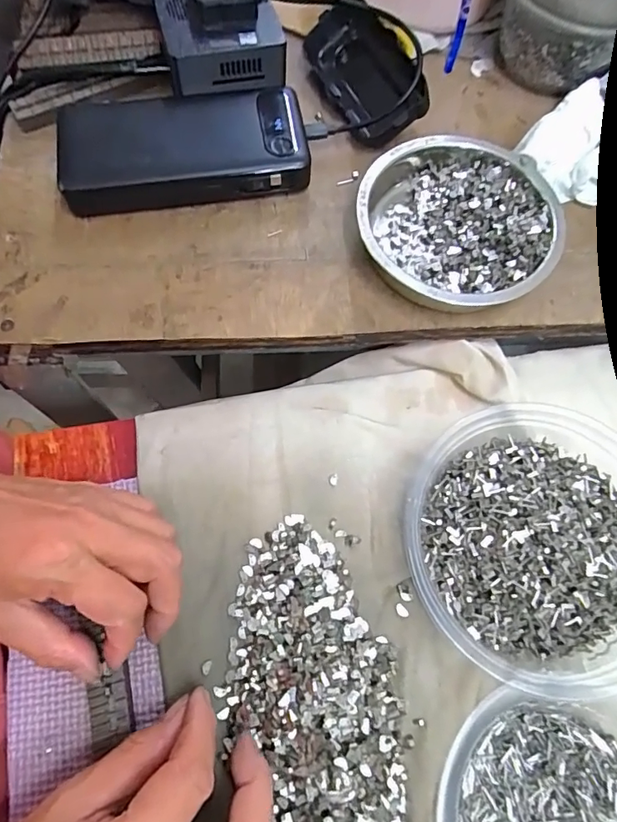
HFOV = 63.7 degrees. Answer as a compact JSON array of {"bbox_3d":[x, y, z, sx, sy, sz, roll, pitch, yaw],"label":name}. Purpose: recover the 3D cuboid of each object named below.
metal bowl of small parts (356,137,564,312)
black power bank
[{"bbox_3d":[0.091,-0.114,0.306,0.118,0.027,0.115,1,73,-2],"label":"metal bowl of small parts"},{"bbox_3d":[-0.079,-0.169,0.318,0.150,0.026,0.074,-6,73,-4],"label":"black power bank"}]

